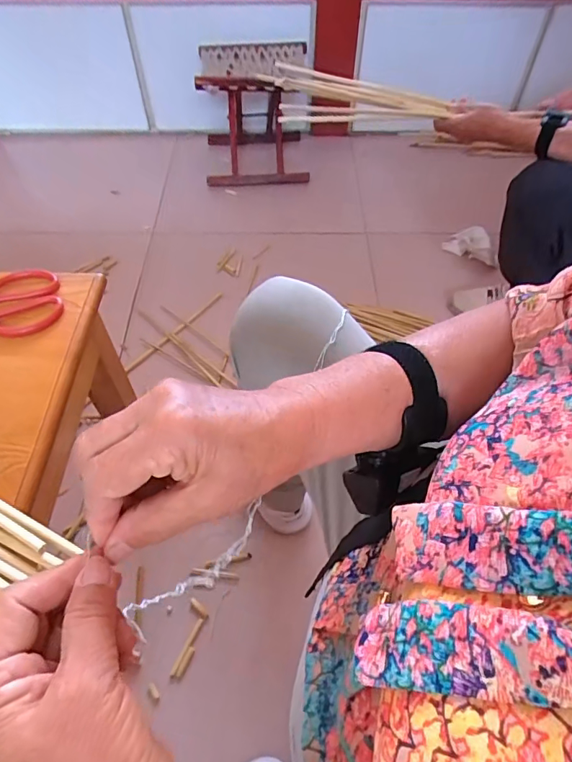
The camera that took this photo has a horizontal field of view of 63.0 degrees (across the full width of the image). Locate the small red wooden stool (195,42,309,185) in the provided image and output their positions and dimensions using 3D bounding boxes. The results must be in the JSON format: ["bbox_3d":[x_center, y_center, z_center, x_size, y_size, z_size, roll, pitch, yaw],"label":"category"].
[{"bbox_3d":[-0.098,-0.841,1.482,0.322,0.345,0.378,-2,54,-2],"label":"small red wooden stool"}]

